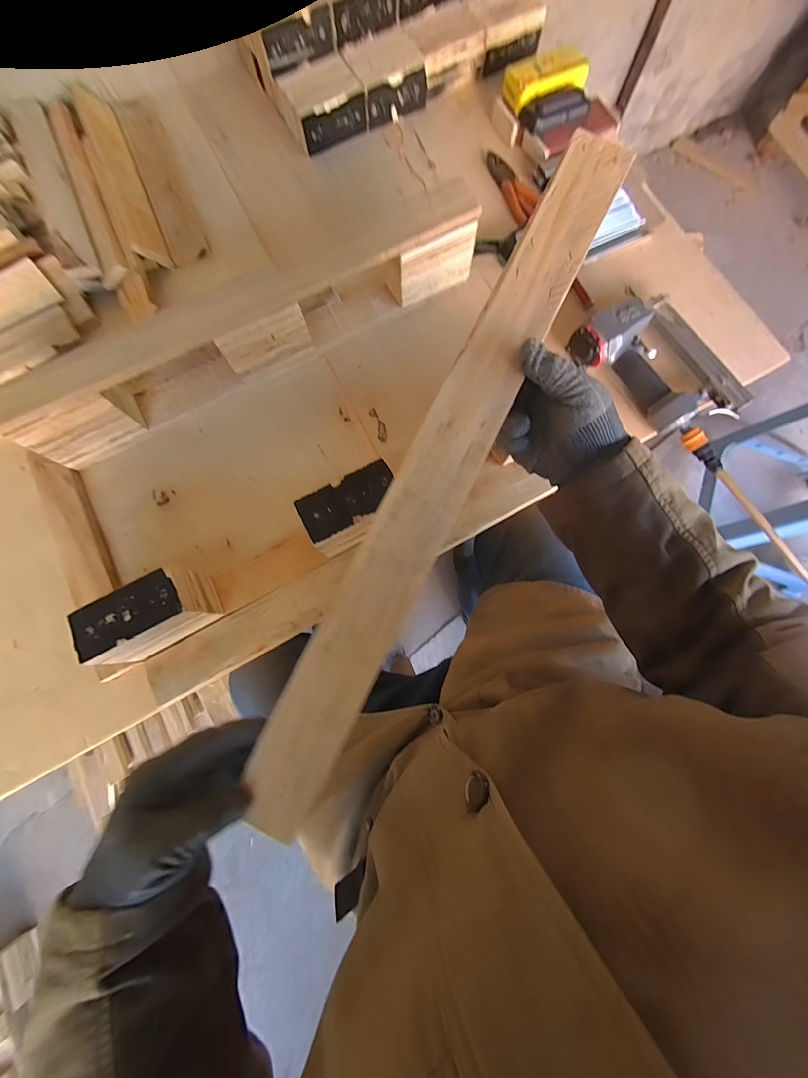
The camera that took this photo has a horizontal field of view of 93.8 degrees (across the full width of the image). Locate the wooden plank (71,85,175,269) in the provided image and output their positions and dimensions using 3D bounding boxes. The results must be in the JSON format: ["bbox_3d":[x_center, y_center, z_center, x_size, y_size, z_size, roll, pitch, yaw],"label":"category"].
[{"bbox_3d":[-0.458,-0.593,0.614,0.053,0.012,0.346,-17,79,-39],"label":"wooden plank"}]

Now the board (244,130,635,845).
[{"bbox_3d":[0.031,-0.060,0.318,0.062,0.014,0.618,26,87,5],"label":"board"}]

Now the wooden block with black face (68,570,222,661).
[{"bbox_3d":[-0.292,0.090,0.443,0.117,0.087,0.065,-29,78,-5],"label":"wooden block with black face"}]

